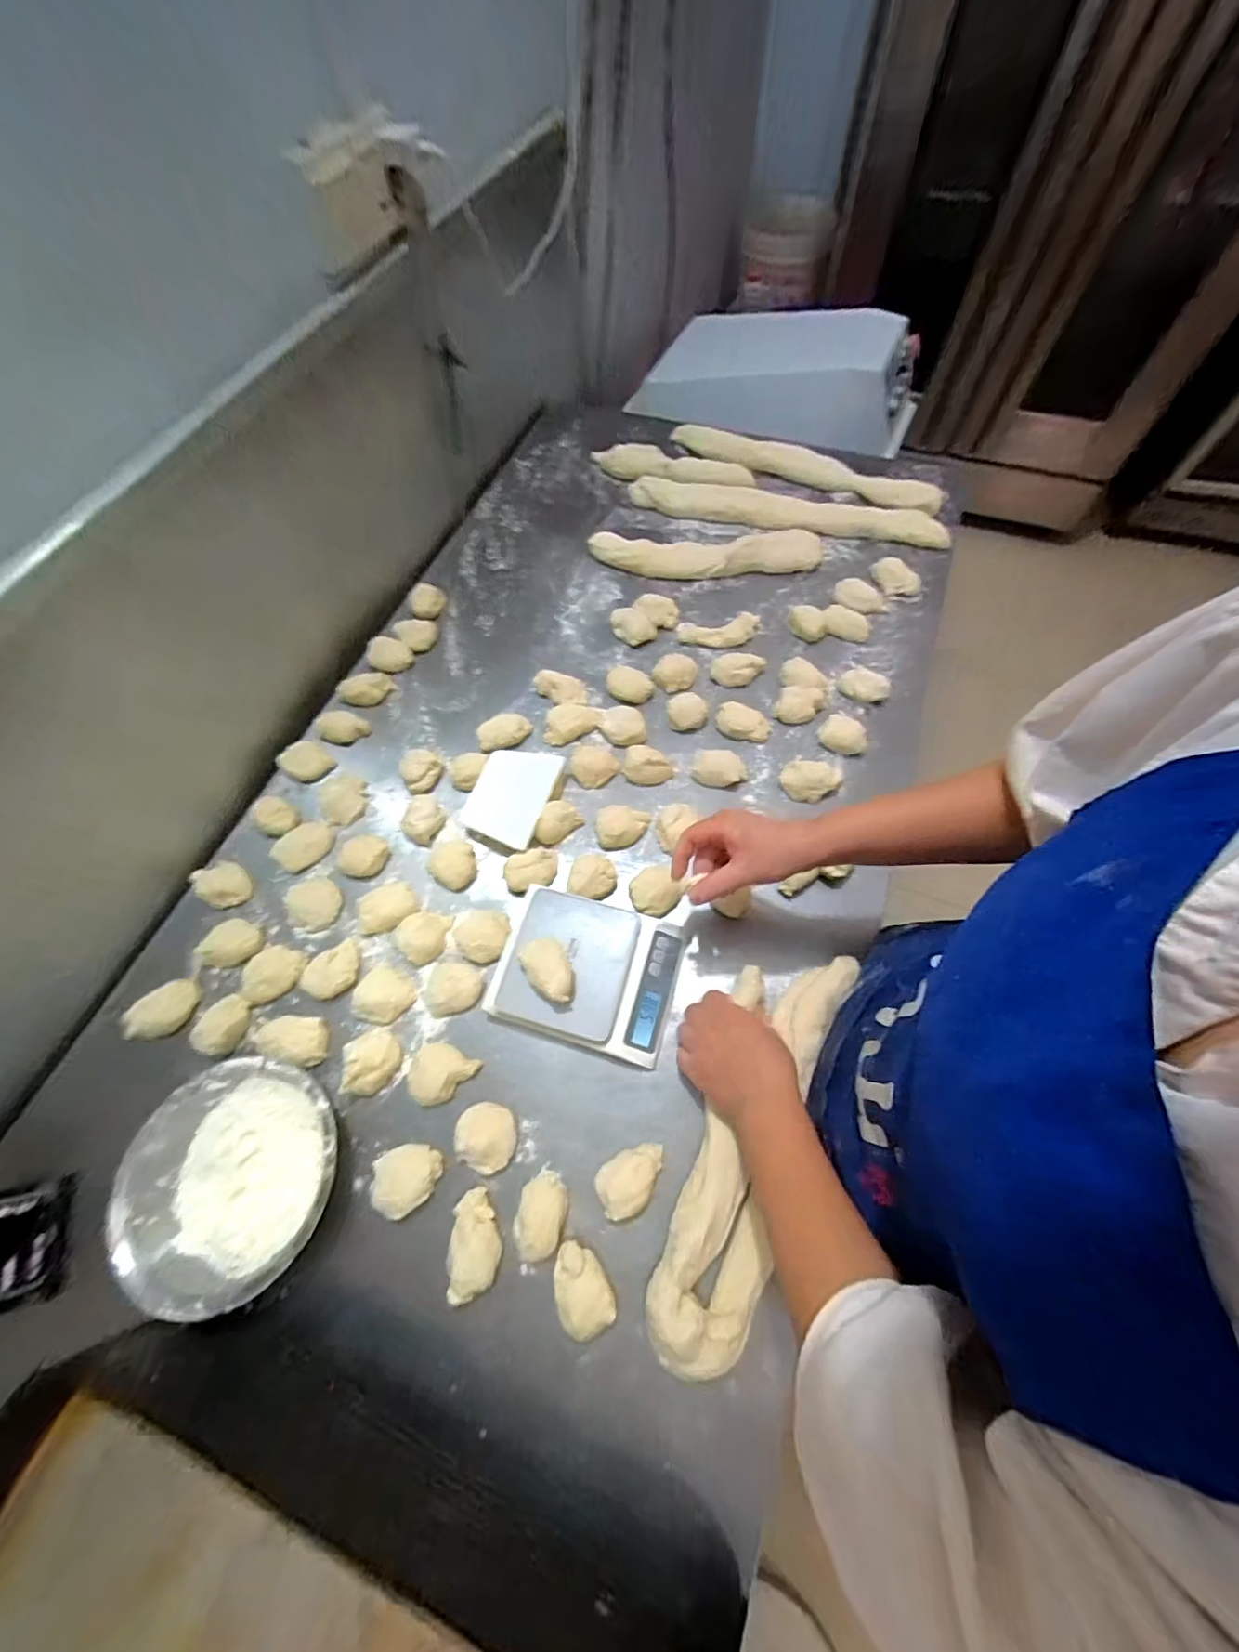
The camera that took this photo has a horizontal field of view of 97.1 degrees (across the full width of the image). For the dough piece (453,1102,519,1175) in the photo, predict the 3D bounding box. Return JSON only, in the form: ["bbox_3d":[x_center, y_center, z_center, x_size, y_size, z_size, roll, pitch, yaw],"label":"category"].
[{"bbox_3d":[-0.129,0.300,0.527,0.055,0.029,0.056,-1,65,3],"label":"dough piece"}]

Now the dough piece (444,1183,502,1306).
[{"bbox_3d":[-0.131,0.375,0.493,0.045,0.025,0.076,-8,65,0],"label":"dough piece"}]

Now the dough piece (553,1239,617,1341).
[{"bbox_3d":[-0.033,0.401,0.477,0.045,0.027,0.065,-25,66,-8],"label":"dough piece"}]

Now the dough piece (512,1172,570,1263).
[{"bbox_3d":[-0.071,0.355,0.500,0.042,0.026,0.063,15,67,10],"label":"dough piece"}]

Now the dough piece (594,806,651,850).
[{"bbox_3d":[0.003,0.000,0.663,0.063,0.027,0.052,6,65,6],"label":"dough piece"}]

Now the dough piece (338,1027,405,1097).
[{"bbox_3d":[-0.253,0.241,0.559,0.053,0.029,0.058,-1,65,3],"label":"dough piece"}]

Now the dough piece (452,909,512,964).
[{"bbox_3d":[-0.155,0.120,0.615,0.060,0.028,0.059,-1,65,3],"label":"dough piece"}]

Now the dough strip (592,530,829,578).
[{"bbox_3d":[0.131,-0.427,0.853,0.352,0.032,0.084,3,65,5],"label":"dough strip"}]

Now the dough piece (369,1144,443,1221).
[{"bbox_3d":[-0.199,0.333,0.519,0.062,0.025,0.054,-21,65,-6],"label":"dough piece"}]

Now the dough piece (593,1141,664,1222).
[{"bbox_3d":[0.013,0.328,0.507,0.067,0.030,0.045,-27,66,-9],"label":"dough piece"}]

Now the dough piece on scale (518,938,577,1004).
[{"bbox_3d":[-0.072,0.146,0.558,0.043,0.035,0.075,-29,66,-10],"label":"dough piece on scale"}]

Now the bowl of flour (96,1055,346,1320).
[{"bbox_3d":[-0.357,0.326,0.515,0.189,0.058,0.186,-1,65,3],"label":"bowl of flour"}]

